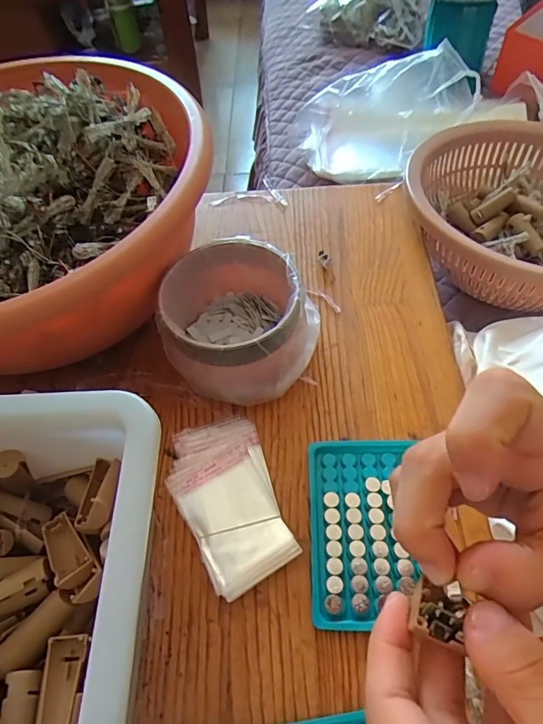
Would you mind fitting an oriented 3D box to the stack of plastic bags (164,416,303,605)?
[{"bbox_3d":[-0.033,0.102,0.361,0.075,0.013,0.132,-22,57,-10],"label":"stack of plastic bags"}]

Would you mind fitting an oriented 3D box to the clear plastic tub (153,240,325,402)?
[{"bbox_3d":[-0.030,-0.033,0.408,0.123,0.082,0.117,-2,55,3],"label":"clear plastic tub"}]

